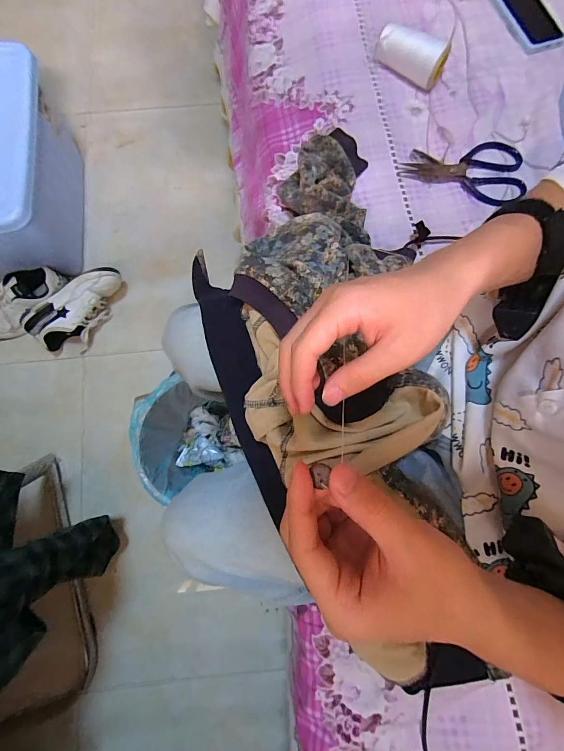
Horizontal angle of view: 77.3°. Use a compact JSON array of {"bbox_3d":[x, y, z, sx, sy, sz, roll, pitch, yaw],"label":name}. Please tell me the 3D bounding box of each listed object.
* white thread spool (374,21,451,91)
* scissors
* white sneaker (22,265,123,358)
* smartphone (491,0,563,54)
[{"bbox_3d":[0.214,-0.530,0.584,0.110,0.055,0.046,31,80,6],"label":"white thread spool"},{"bbox_3d":[0.287,-0.316,0.556,0.193,0.008,0.108,-9,78,-2],"label":"scissors"},{"bbox_3d":[-0.528,-0.173,0.927,0.265,0.099,0.126,-40,81,-8],"label":"white sneaker"},{"bbox_3d":[0.446,-0.663,0.642,0.095,0.011,0.175,-21,79,-5],"label":"smartphone"}]

